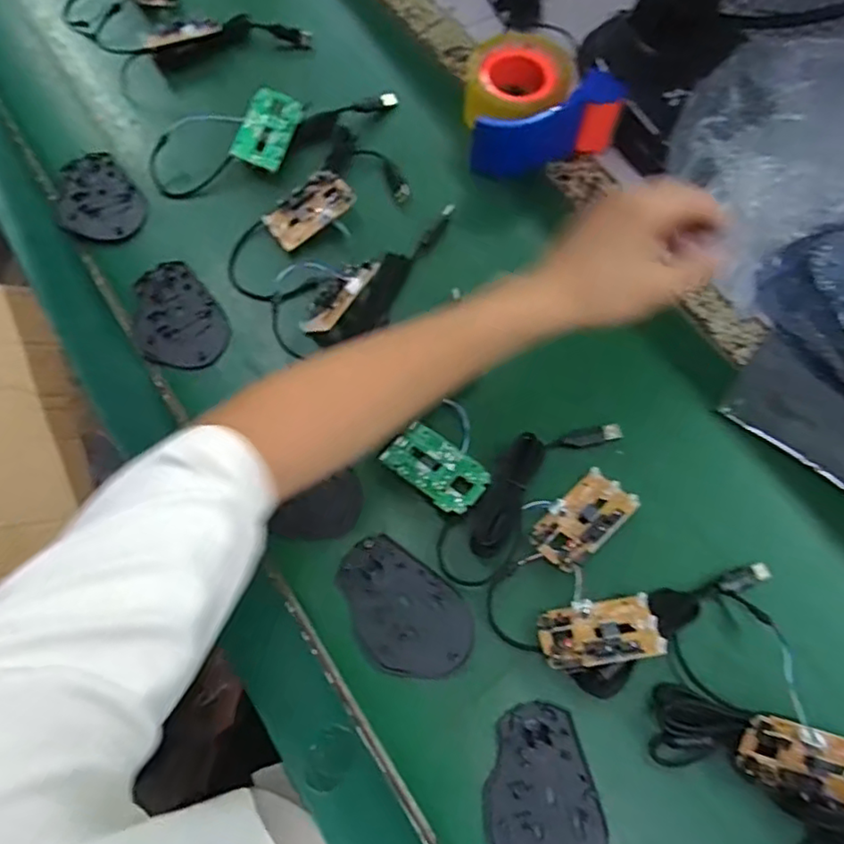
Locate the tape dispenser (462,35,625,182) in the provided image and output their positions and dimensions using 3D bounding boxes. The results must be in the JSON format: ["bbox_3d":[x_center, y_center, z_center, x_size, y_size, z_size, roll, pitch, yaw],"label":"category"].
[{"bbox_3d":[0.098,-0.313,0.601,0.150,0.071,0.133,-20,71,-10],"label":"tape dispenser"}]

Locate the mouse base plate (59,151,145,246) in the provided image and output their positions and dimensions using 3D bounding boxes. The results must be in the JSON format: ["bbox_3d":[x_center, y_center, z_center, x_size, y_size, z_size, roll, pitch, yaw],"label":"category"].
[{"bbox_3d":[-0.304,-0.212,0.585,0.071,0.010,0.097,-13,68,-5],"label":"mouse base plate"}]

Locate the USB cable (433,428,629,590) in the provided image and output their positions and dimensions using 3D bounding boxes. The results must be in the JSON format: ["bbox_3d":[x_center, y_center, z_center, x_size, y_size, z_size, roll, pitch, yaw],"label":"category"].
[{"bbox_3d":[0.079,0.049,0.472,0.056,0.015,0.173,40,73,15],"label":"USB cable"}]

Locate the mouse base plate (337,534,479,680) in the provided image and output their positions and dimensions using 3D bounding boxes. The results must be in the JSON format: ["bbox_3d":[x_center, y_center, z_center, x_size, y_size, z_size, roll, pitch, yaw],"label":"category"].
[{"bbox_3d":[-0.015,0.135,0.444,0.108,0.004,0.071,39,73,15],"label":"mouse base plate"}]

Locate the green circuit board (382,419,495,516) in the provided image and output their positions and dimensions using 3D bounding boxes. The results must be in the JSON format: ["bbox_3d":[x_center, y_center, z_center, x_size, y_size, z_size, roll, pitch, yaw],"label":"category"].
[{"bbox_3d":[0.013,0.036,0.476,0.074,0.012,0.045,39,73,15],"label":"green circuit board"}]

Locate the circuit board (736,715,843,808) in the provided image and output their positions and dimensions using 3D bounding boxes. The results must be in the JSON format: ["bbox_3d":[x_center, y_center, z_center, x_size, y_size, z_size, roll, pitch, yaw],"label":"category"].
[{"bbox_3d":[0.247,0.215,0.390,0.079,0.010,0.046,16,100,6],"label":"circuit board"}]

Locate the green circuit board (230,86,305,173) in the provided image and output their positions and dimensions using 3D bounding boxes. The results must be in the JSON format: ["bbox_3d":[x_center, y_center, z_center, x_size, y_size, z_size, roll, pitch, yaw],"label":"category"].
[{"bbox_3d":[-0.149,-0.285,0.602,0.049,0.010,0.081,24,77,-7],"label":"green circuit board"}]

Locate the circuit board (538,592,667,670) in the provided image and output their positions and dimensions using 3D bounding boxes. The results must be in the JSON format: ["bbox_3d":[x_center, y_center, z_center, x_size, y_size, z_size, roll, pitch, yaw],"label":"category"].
[{"bbox_3d":[0.123,0.145,0.429,0.080,0.010,0.044,-11,39,0],"label":"circuit board"}]

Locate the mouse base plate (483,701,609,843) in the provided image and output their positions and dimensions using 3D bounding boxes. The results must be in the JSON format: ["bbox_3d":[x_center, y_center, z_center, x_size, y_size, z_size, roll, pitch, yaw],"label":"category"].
[{"bbox_3d":[0.077,0.244,0.399,0.071,0.005,0.107,-15,68,-6],"label":"mouse base plate"}]

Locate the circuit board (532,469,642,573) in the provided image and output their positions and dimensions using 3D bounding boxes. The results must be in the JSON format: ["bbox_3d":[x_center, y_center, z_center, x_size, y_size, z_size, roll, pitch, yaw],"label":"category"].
[{"bbox_3d":[0.121,0.071,0.460,0.077,0.011,0.044,-38,72,-14],"label":"circuit board"}]

